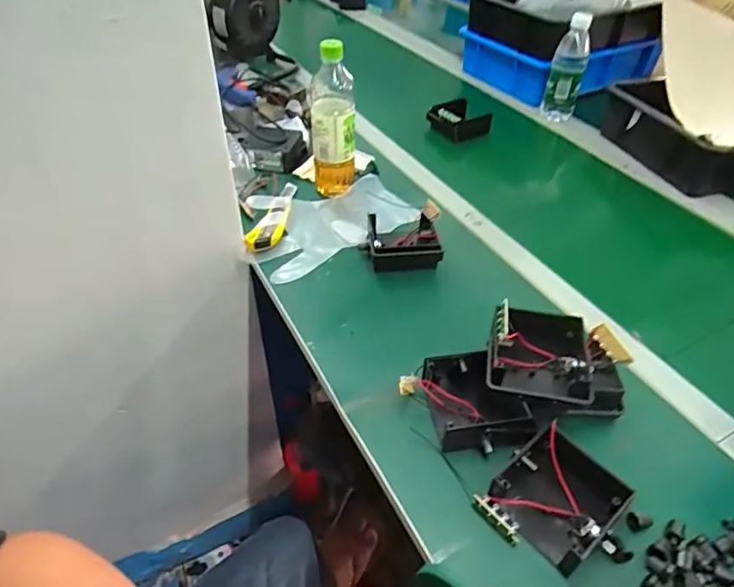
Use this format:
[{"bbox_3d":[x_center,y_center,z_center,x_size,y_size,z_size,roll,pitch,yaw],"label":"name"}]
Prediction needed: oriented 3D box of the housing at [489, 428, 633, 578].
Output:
[{"bbox_3d":[0.166,0.172,0.432,0.089,0.035,0.098,-32,52,-30],"label":"housing"}]

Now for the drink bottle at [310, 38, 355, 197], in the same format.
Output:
[{"bbox_3d":[-0.049,-0.246,0.733,0.061,0.219,0.071,-3,43,-4],"label":"drink bottle"}]

